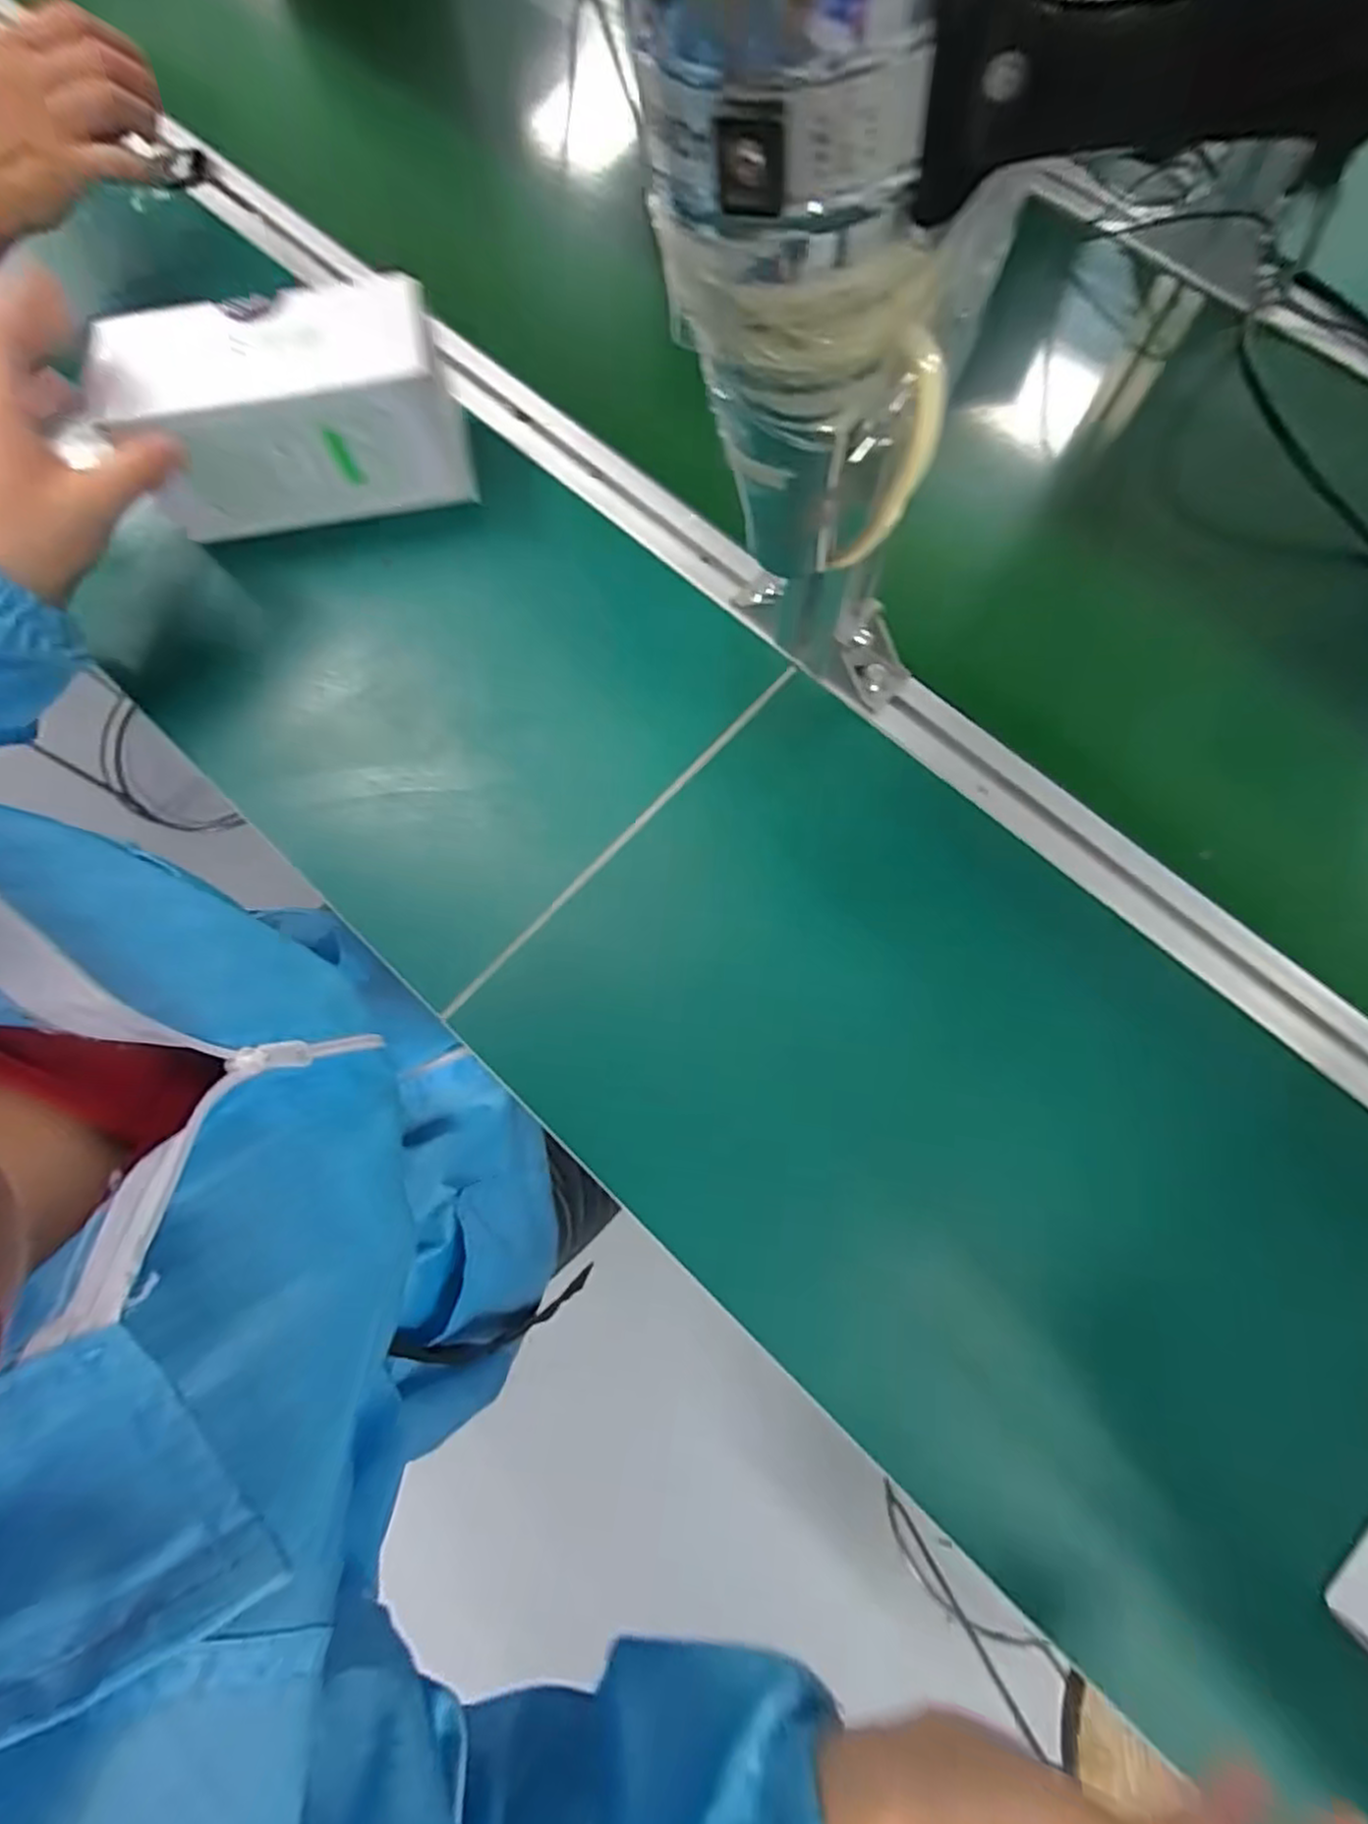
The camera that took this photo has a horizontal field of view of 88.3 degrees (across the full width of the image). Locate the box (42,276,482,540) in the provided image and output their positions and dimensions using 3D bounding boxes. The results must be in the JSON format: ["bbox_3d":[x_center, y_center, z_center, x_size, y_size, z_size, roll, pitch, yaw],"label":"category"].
[{"bbox_3d":[-0.237,-0.296,0.429,0.192,0.088,0.080,-14,75,-5],"label":"box"}]

